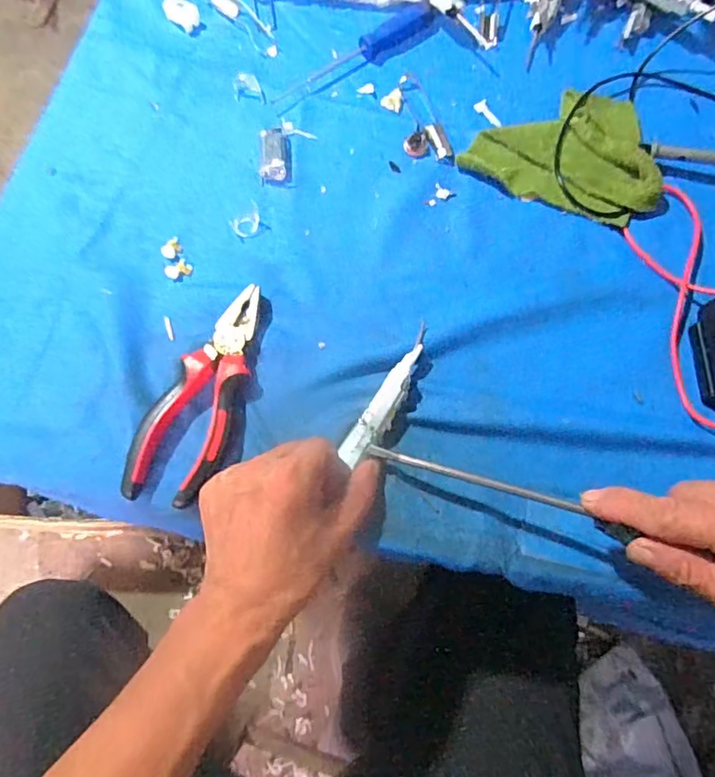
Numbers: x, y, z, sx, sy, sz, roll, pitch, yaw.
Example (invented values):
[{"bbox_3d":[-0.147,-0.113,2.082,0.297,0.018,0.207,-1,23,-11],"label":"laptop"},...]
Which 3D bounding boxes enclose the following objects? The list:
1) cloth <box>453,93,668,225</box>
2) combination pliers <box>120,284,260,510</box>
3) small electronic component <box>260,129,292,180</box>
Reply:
[{"bbox_3d":[0.173,-0.200,0.456,0.151,0.020,0.107,18,71,6],"label":"cloth"},{"bbox_3d":[-0.098,0.003,0.375,0.053,0.019,0.158,24,72,8],"label":"combination pliers"},{"bbox_3d":[-0.067,-0.192,0.452,0.024,0.015,0.046,-2,70,-1],"label":"small electronic component"}]

